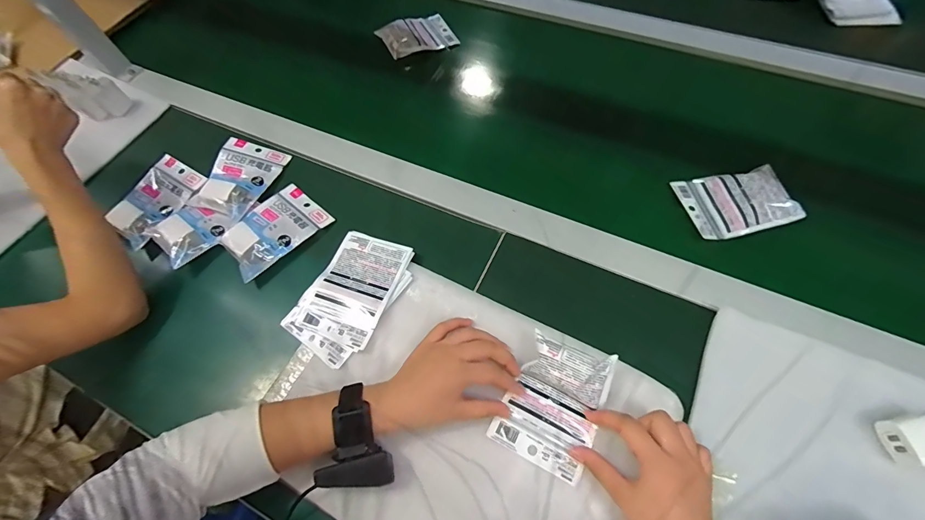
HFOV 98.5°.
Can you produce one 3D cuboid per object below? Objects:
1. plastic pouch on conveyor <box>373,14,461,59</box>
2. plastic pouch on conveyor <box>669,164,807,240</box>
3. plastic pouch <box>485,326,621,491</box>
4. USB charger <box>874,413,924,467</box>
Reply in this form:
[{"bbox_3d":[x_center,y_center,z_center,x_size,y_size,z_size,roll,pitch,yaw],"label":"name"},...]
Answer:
[{"bbox_3d":[-0.076,-0.406,0.720,0.138,0.033,0.088,-35,66,-13],"label":"plastic pouch on conveyor"},{"bbox_3d":[0.360,-0.077,0.519,0.128,0.025,0.092,-8,63,0],"label":"plastic pouch on conveyor"},{"bbox_3d":[0.094,0.145,0.402,0.091,0.043,0.116,25,67,15],"label":"plastic pouch"},{"bbox_3d":[0.432,0.165,0.370,0.066,0.025,0.039,-11,63,-2],"label":"USB charger"}]

